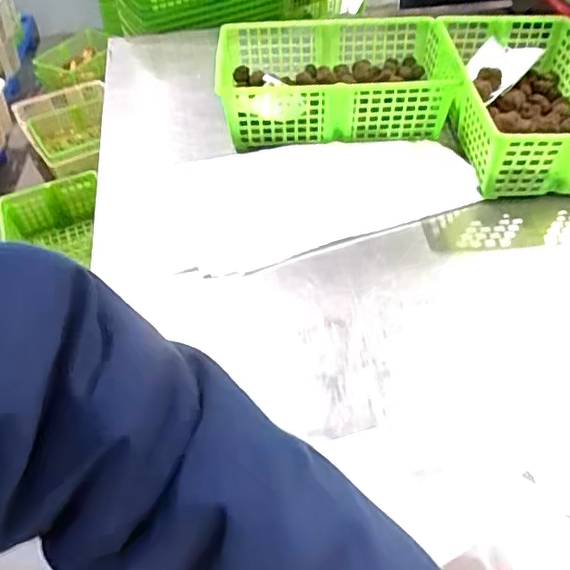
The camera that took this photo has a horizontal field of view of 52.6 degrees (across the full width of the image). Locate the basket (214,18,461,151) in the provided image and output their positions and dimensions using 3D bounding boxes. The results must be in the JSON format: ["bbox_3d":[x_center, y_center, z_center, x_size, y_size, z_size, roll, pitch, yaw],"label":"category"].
[{"bbox_3d":[0.075,-0.310,0.879,0.337,0.102,0.218,0,46,3],"label":"basket"}]

